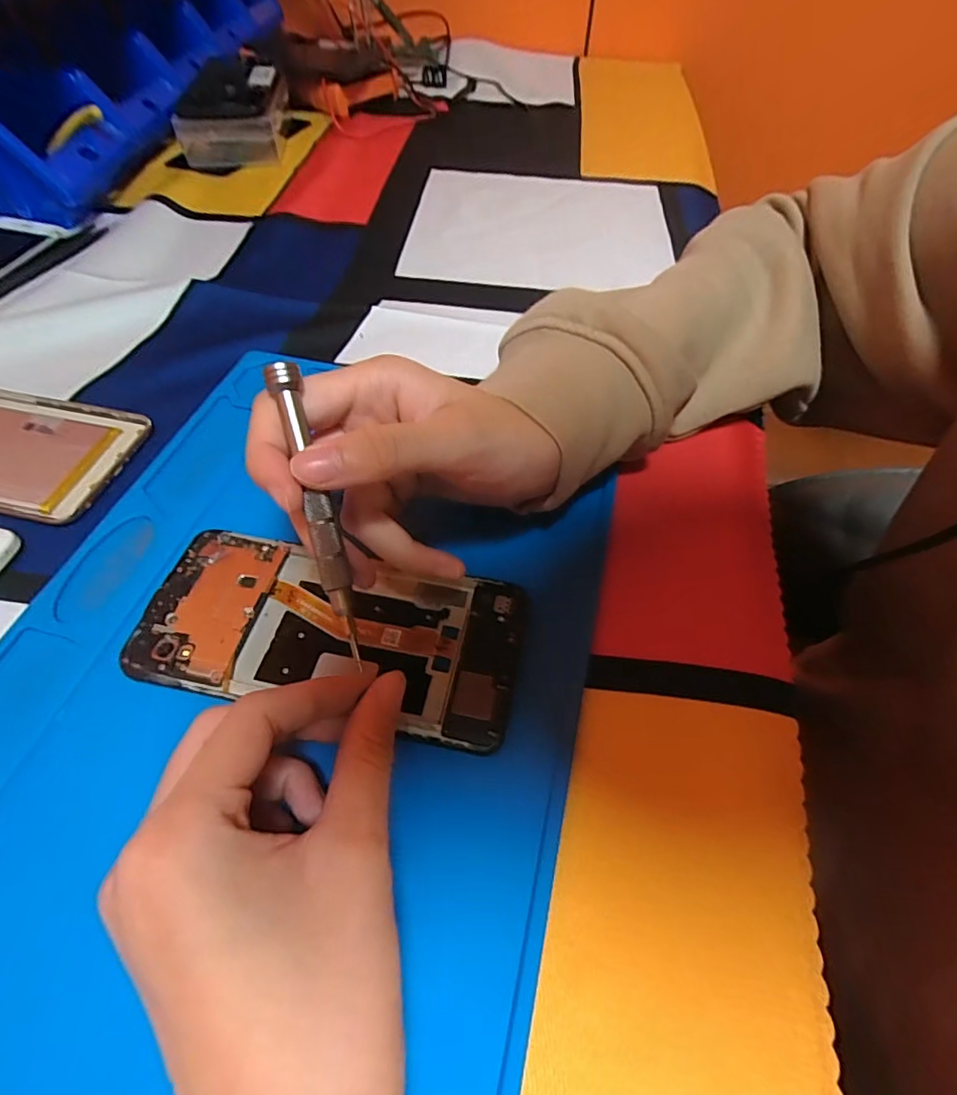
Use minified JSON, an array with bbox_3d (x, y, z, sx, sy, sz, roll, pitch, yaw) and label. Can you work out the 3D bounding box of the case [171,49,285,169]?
[{"bbox_3d":[-0.227,-0.413,0.505,0.085,0.044,0.141,-4,55,-5],"label":"case"}]

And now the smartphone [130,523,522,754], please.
[{"bbox_3d":[-0.059,0.033,0.216,0.149,0.006,0.070,9,55,5],"label":"smartphone"}]

